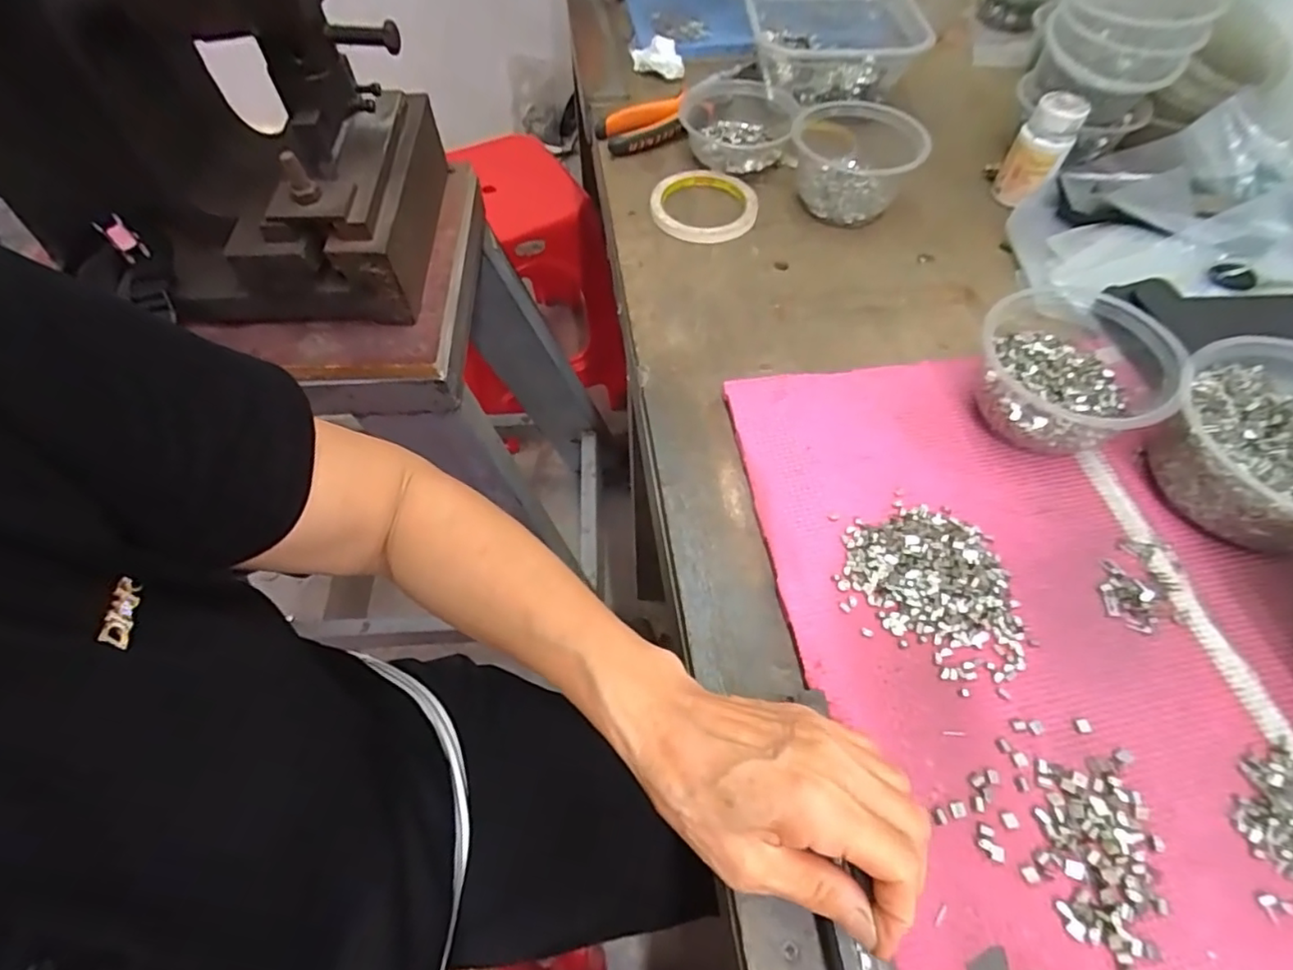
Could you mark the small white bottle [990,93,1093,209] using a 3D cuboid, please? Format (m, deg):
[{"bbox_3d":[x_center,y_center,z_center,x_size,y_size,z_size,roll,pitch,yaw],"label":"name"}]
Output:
[{"bbox_3d":[0.351,-0.300,0.538,0.046,0.076,0.045,29,63,16],"label":"small white bottle"}]

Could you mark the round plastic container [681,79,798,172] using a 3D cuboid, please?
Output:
[{"bbox_3d":[0.086,-0.355,0.597,0.112,0.050,0.115,0,59,0],"label":"round plastic container"}]

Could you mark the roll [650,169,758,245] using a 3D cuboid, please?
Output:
[{"bbox_3d":[0.055,-0.263,0.563,0.096,0.019,0.096,0,59,0],"label":"roll"}]

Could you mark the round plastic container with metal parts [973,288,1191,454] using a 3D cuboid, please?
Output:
[{"bbox_3d":[0.273,-0.070,0.398,0.110,0.065,0.107,0,59,0],"label":"round plastic container with metal parts"}]

